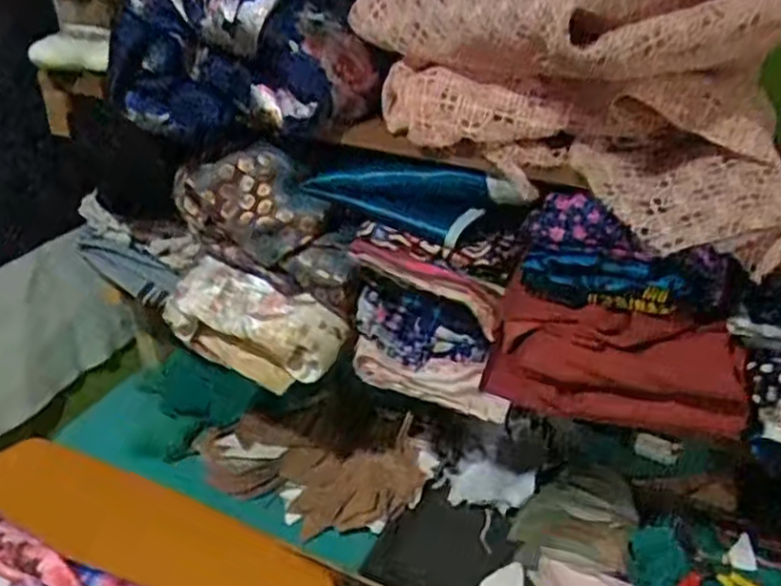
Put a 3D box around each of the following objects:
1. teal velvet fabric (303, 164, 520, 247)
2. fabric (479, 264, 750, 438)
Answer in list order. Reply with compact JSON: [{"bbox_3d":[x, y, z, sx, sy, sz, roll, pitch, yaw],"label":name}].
[{"bbox_3d":[0.020,-0.096,0.742,0.225,0.079,0.017,14,33,22],"label":"teal velvet fabric"},{"bbox_3d":[0.204,0.067,0.668,0.224,0.096,0.054,10,32,17],"label":"fabric"}]

